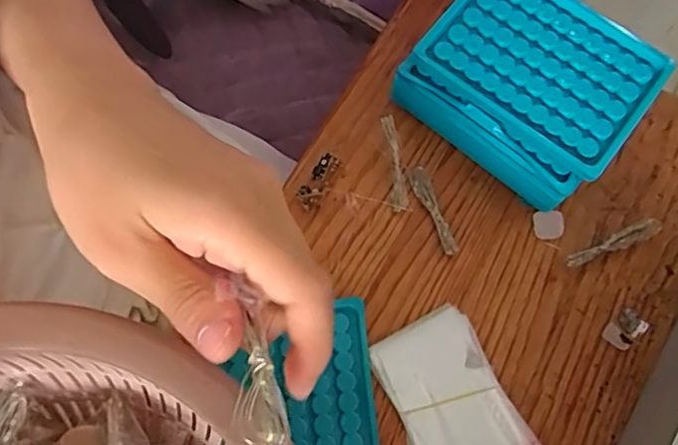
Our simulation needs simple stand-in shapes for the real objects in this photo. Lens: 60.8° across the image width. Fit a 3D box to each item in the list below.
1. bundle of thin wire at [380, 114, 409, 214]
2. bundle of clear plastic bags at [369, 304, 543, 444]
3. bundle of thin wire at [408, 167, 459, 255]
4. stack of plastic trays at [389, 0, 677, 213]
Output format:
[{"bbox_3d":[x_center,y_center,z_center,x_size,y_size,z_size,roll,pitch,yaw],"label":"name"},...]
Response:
[{"bbox_3d":[0.036,-0.038,0.375,0.011,0.008,0.062,-11,105,-5],"label":"bundle of thin wire"},{"bbox_3d":[0.065,0.120,0.342,0.081,0.008,0.123,-27,76,-9],"label":"bundle of clear plastic bags"},{"bbox_3d":[0.061,-0.008,0.381,0.013,0.009,0.062,-19,75,-7],"label":"bundle of thin wire"},{"bbox_3d":[0.122,-0.089,0.384,0.134,0.060,0.107,38,76,9],"label":"stack of plastic trays"}]

